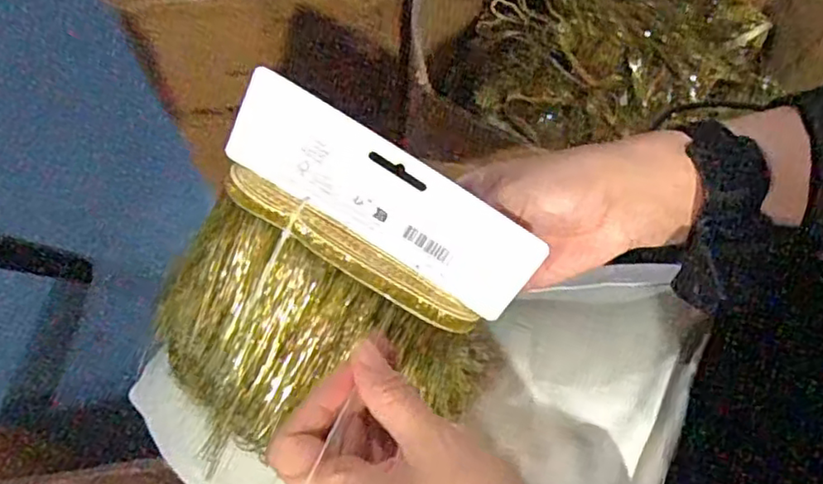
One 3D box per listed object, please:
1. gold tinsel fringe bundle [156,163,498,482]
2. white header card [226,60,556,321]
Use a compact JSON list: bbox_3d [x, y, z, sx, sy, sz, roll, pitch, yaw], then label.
[{"bbox_3d":[-0.063,0.067,0.372,0.177,0.170,0.035,35,26,2],"label":"gold tinsel fringe bundle"},{"bbox_3d":[-0.014,-0.023,0.322,0.160,0.055,0.005,31,33,-1],"label":"white header card"}]

